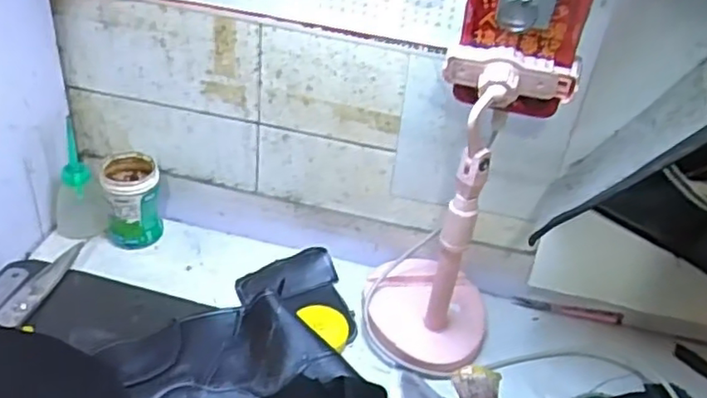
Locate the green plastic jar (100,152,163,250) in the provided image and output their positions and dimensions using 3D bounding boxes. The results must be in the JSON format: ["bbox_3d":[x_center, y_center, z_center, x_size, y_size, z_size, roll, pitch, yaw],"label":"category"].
[{"bbox_3d":[-0.210,0.003,0.632,0.050,0.077,0.052,5,36,-3],"label":"green plastic jar"}]

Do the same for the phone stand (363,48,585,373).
[{"bbox_3d":[0.080,0.005,0.528,0.116,0.259,0.124,7,36,0],"label":"phone stand"}]

